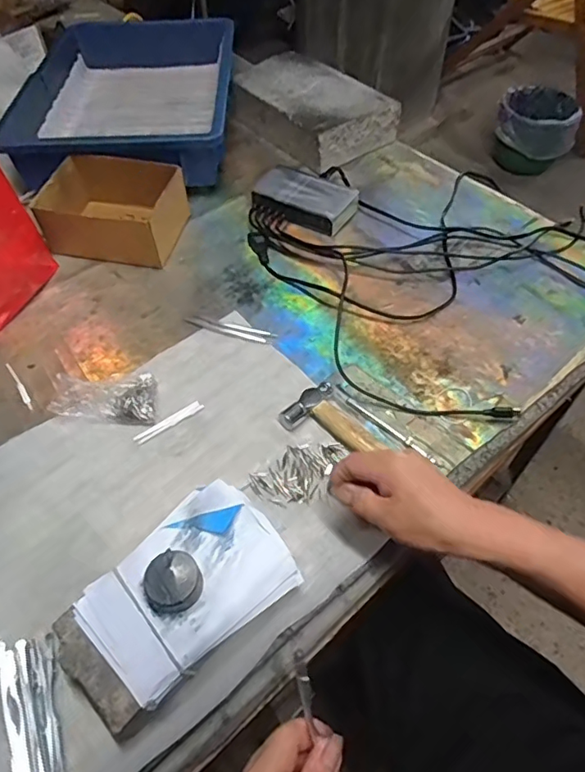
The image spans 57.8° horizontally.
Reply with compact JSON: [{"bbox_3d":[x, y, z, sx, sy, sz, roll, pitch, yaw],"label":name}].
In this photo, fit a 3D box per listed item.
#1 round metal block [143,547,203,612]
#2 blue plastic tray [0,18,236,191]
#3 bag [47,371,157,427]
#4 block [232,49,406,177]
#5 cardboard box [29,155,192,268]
[{"bbox_3d":[-0.086,0.140,0.383,0.039,0.022,0.038,-1,54,1],"label":"round metal block"},{"bbox_3d":[-0.238,-0.441,0.801,0.288,0.085,0.427,-2,54,0],"label":"blue plastic tray"},{"bbox_3d":[-0.183,0.010,0.521,0.095,0.029,0.057,3,55,-21],"label":"bag"},{"bbox_3d":[0.013,-0.422,0.798,0.142,0.058,0.261,-36,61,-23],"label":"block"},{"bbox_3d":[-0.222,-0.219,0.661,0.166,0.072,0.111,7,54,5],"label":"cardboard box"}]

